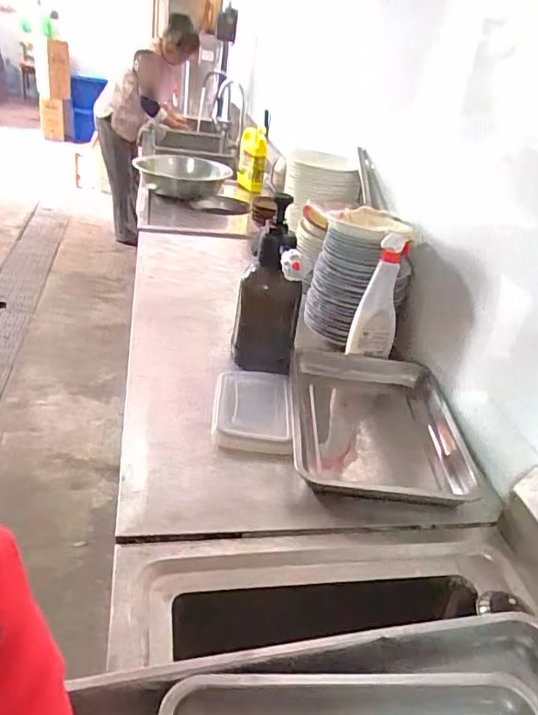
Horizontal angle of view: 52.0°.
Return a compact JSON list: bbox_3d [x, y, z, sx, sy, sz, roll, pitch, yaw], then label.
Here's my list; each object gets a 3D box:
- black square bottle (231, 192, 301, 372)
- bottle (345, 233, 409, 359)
[{"bbox_3d":[0.000,-0.128,1.084,0.123,0.315,0.161,6,32,-3],"label":"black square bottle"},{"bbox_3d":[0.219,-0.107,1.100,0.091,0.257,0.084,14,32,10],"label":"bottle"}]

